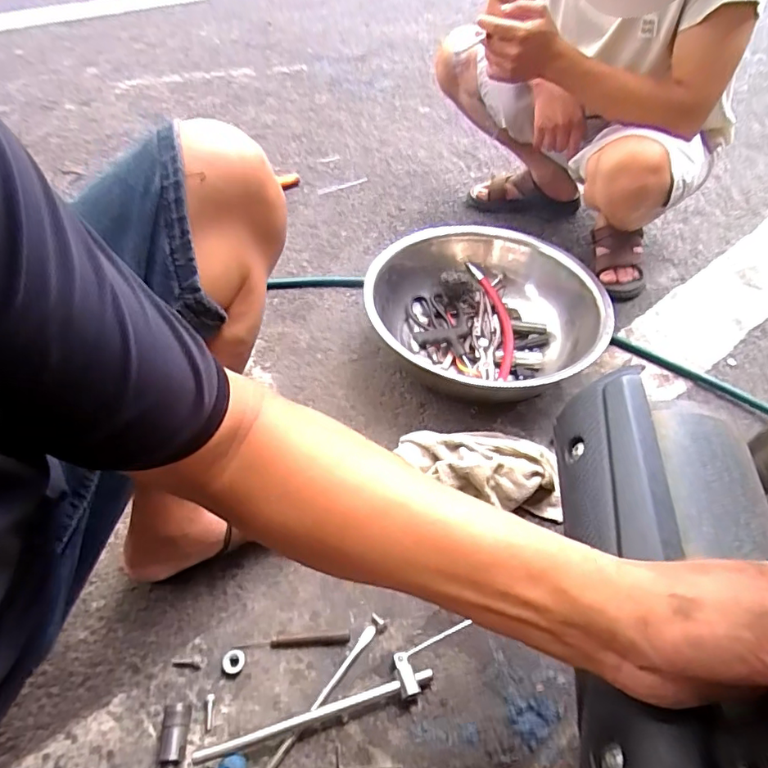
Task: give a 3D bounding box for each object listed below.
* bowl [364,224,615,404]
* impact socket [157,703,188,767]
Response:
[{"bbox_3d":[0.157,-0.116,0.883,0.336,0.126,0.384,-30,57,-25],"label":"bowl"},{"bbox_3d":[-0.209,0.367,0.516,0.022,0.026,0.095,1,50,-2],"label":"impact socket"}]

